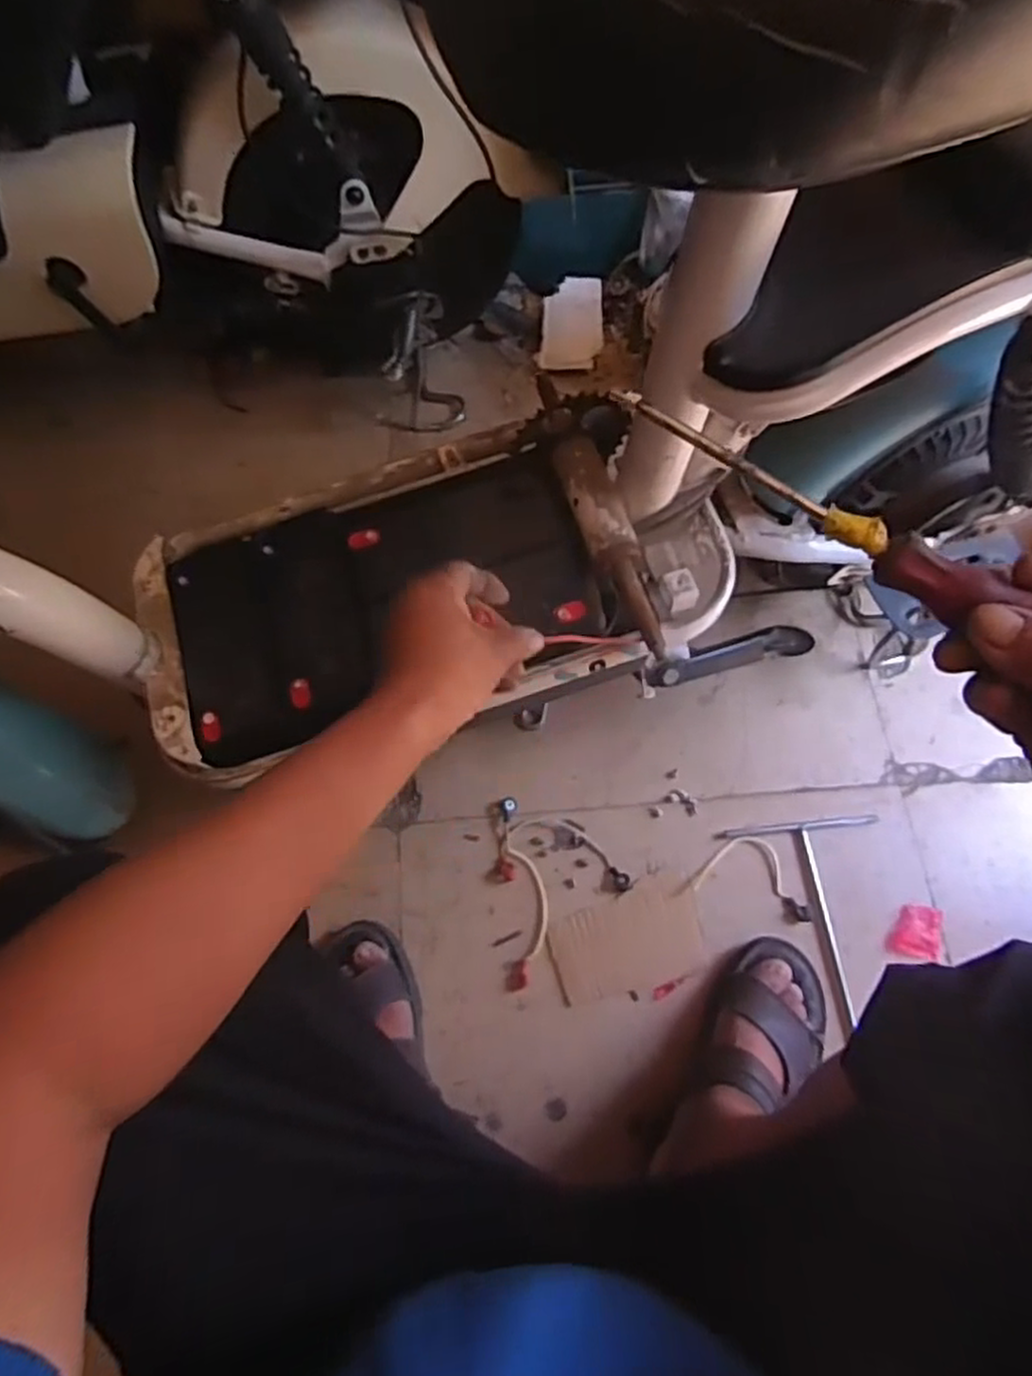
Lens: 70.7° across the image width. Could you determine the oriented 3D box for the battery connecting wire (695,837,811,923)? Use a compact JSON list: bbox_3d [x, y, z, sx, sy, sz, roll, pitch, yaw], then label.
[{"bbox_3d":[0.273,0.208,0.820,0.125,0.009,0.076,16,69,7],"label":"battery connecting wire"}]

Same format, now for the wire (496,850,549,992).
[{"bbox_3d":[0.010,0.252,0.806,0.051,0.008,0.147,-6,68,-2],"label":"wire"}]

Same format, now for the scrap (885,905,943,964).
[{"bbox_3d":[0.439,0.270,0.802,0.062,0.010,0.056,8,69,4],"label":"scrap"}]

